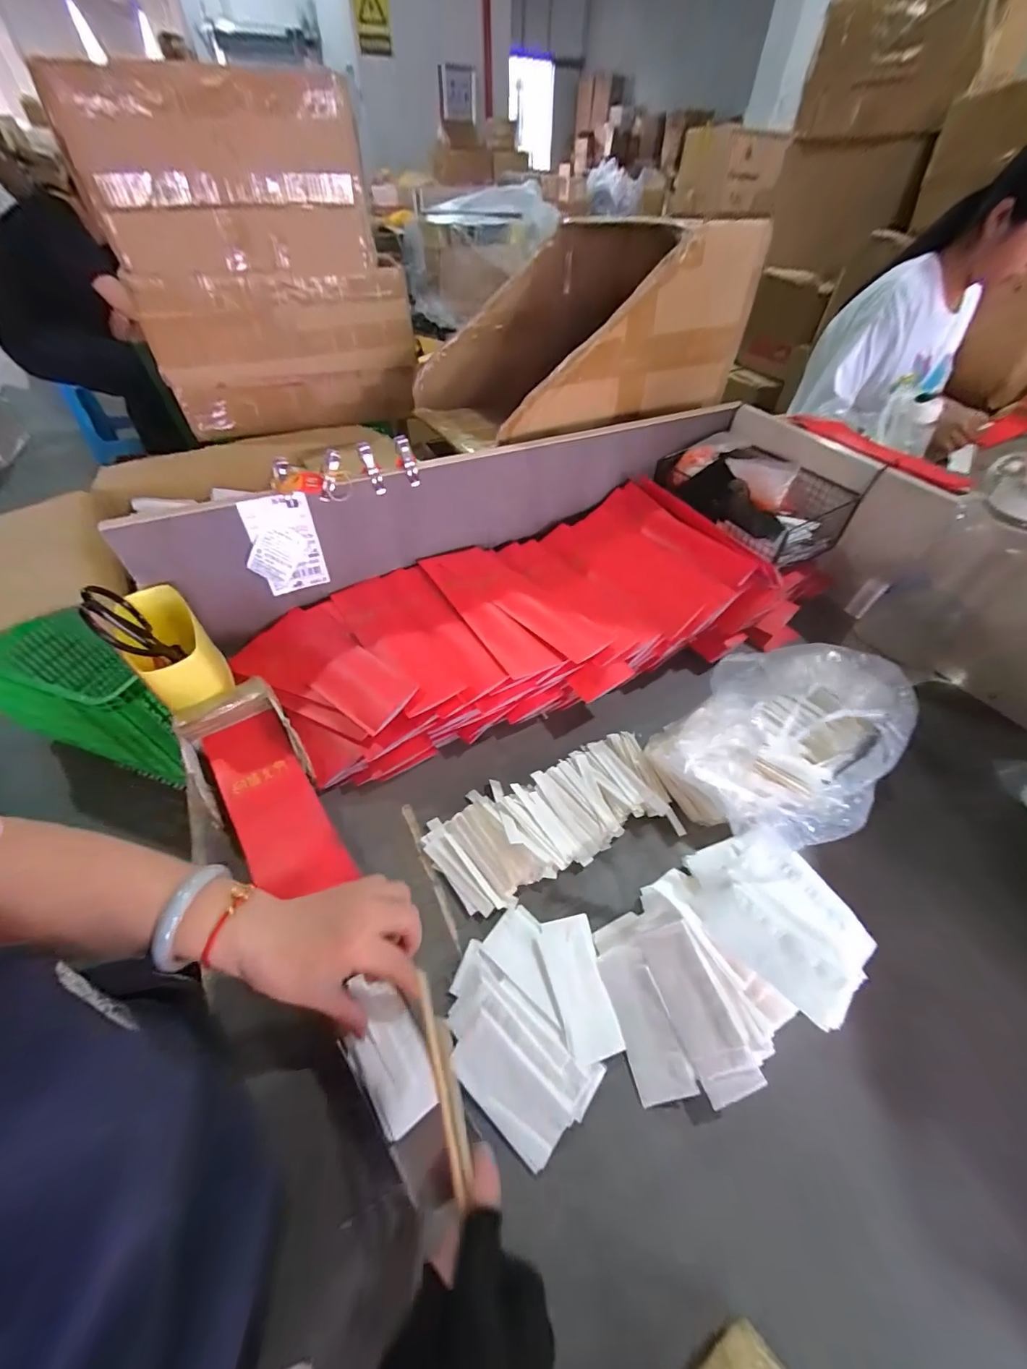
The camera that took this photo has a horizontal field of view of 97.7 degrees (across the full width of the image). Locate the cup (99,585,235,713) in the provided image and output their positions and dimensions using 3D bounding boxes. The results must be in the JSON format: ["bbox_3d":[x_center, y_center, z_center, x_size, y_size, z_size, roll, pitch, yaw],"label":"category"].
[{"bbox_3d":[-0.391,-0.037,0.525,0.067,0.081,0.150,-29,57,-23],"label":"cup"}]

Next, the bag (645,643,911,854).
[{"bbox_3d":[0.289,0.056,0.471,0.236,0.121,0.168,-26,56,-21],"label":"bag"}]

